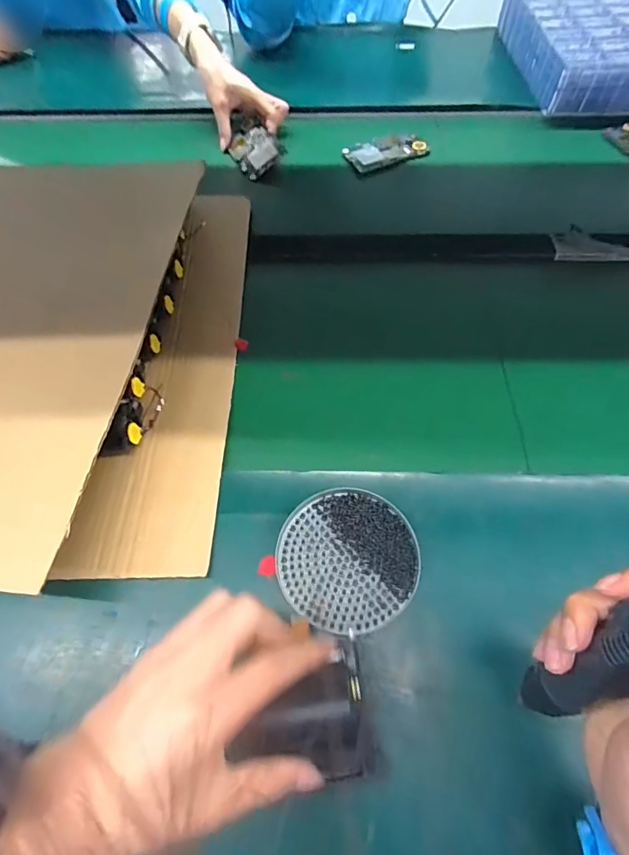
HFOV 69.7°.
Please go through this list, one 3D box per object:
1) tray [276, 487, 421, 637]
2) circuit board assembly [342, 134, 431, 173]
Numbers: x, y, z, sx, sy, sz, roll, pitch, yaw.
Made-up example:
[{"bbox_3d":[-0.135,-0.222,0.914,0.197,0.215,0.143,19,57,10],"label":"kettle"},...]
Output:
[{"bbox_3d":[0.027,0.107,0.373,0.112,0.020,0.110,21,63,11],"label":"tray"},{"bbox_3d":[0.108,-0.420,0.686,0.125,0.012,0.066,-26,64,-14],"label":"circuit board assembly"}]

